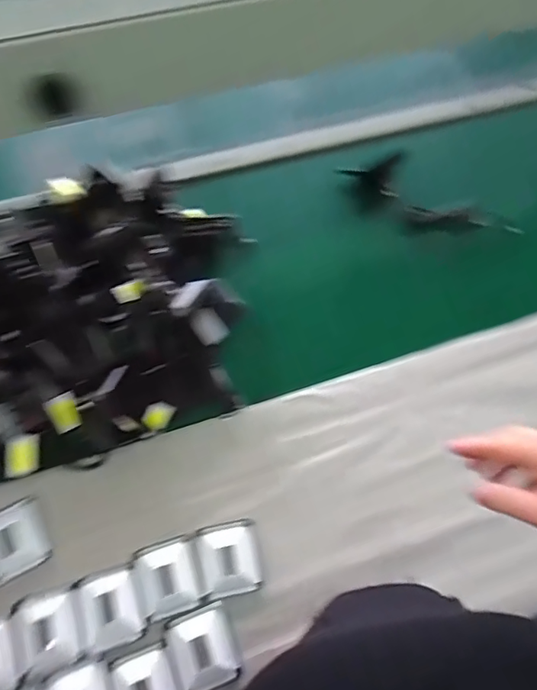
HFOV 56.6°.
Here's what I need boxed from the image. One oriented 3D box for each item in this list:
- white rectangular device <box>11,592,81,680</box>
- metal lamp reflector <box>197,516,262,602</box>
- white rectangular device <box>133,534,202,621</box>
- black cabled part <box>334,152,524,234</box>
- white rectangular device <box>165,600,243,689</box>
[{"bbox_3d":[-0.246,0.317,0.549,0.066,0.014,0.081,-14,68,-9],"label":"white rectangular device"},{"bbox_3d":[-0.045,0.248,0.581,0.069,0.021,0.078,-9,68,-7],"label":"metal lamp reflector"},{"bbox_3d":[-0.115,0.264,0.568,0.068,0.019,0.077,-15,69,-9],"label":"white rectangular device"},{"bbox_3d":[0.252,-0.224,0.806,0.288,0.066,0.079,24,67,9],"label":"black cabled part"},{"bbox_3d":[-0.072,0.334,0.548,0.067,0.013,0.077,-18,69,-11],"label":"white rectangular device"}]

